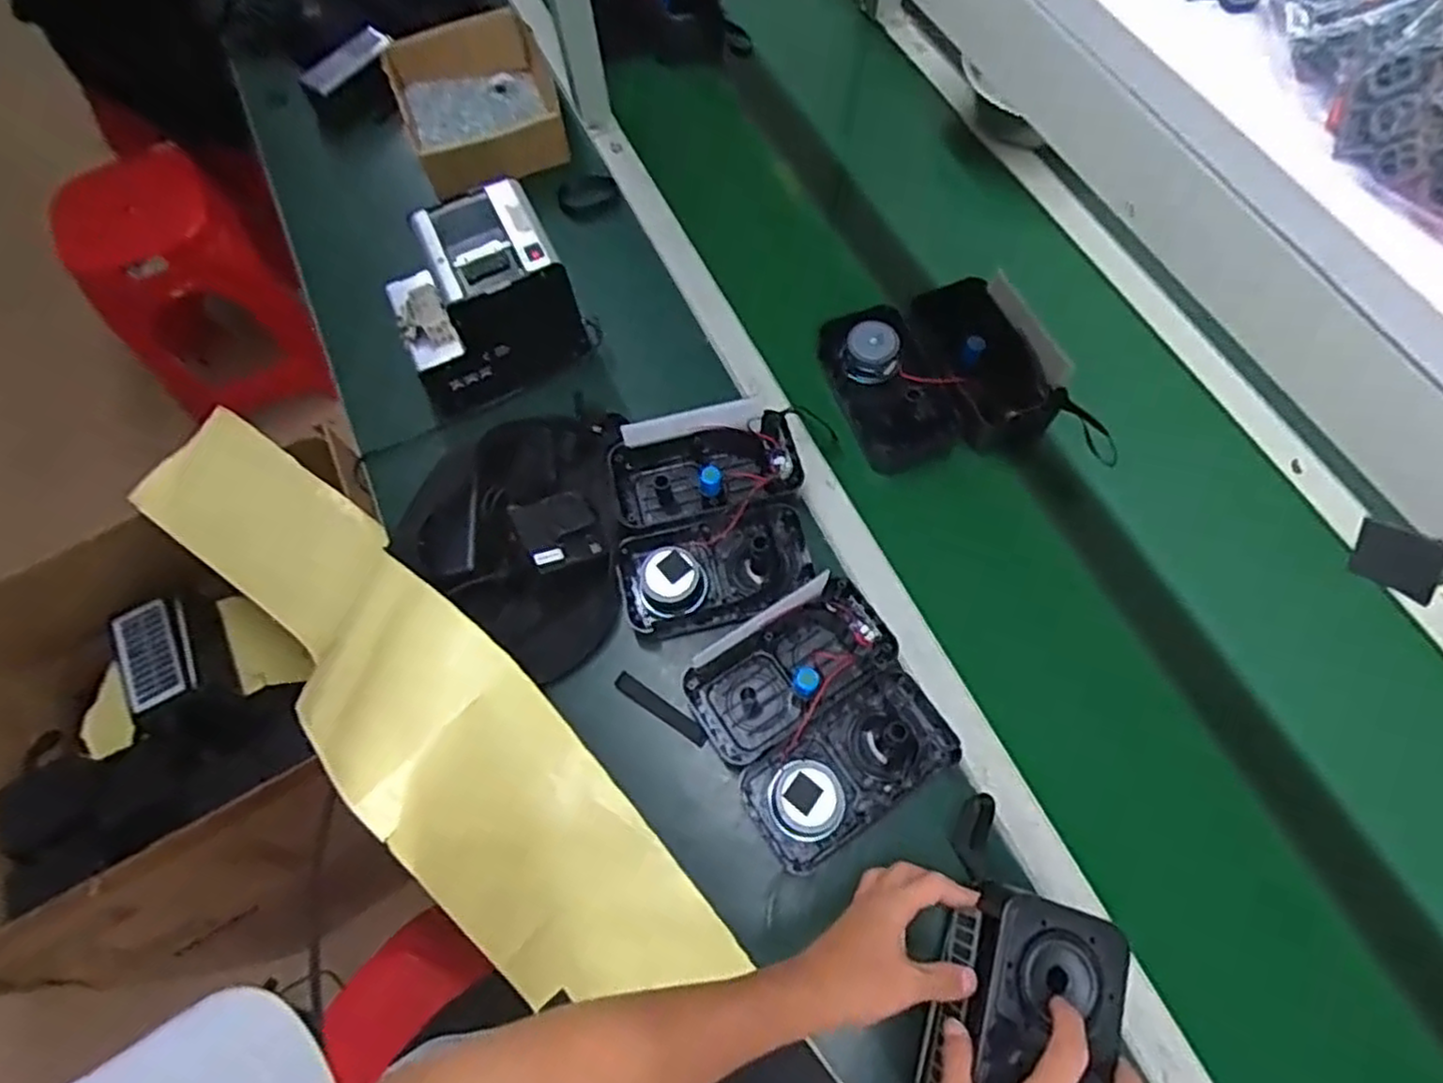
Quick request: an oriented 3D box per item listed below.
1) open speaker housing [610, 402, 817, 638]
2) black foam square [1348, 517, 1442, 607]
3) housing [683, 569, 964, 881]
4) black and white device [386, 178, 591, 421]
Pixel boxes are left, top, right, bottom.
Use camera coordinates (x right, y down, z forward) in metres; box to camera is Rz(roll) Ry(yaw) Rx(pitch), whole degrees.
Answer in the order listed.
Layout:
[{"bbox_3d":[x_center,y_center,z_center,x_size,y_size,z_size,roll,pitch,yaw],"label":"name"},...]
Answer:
[{"bbox_3d":[-0.010,-0.020,0.697,0.183,0.067,0.211,-7,67,-1],"label":"open speaker housing"},{"bbox_3d":[0.228,0.006,0.246,0.004,0.021,0.024,-7,27,-27],"label":"black foam square"},{"bbox_3d":[0.085,0.151,0.633,0.183,0.057,0.192,-32,70,-11],"label":"housing"},{"bbox_3d":[-0.247,-0.255,0.755,0.182,0.131,0.136,-21,68,-7],"label":"black and white device"}]

